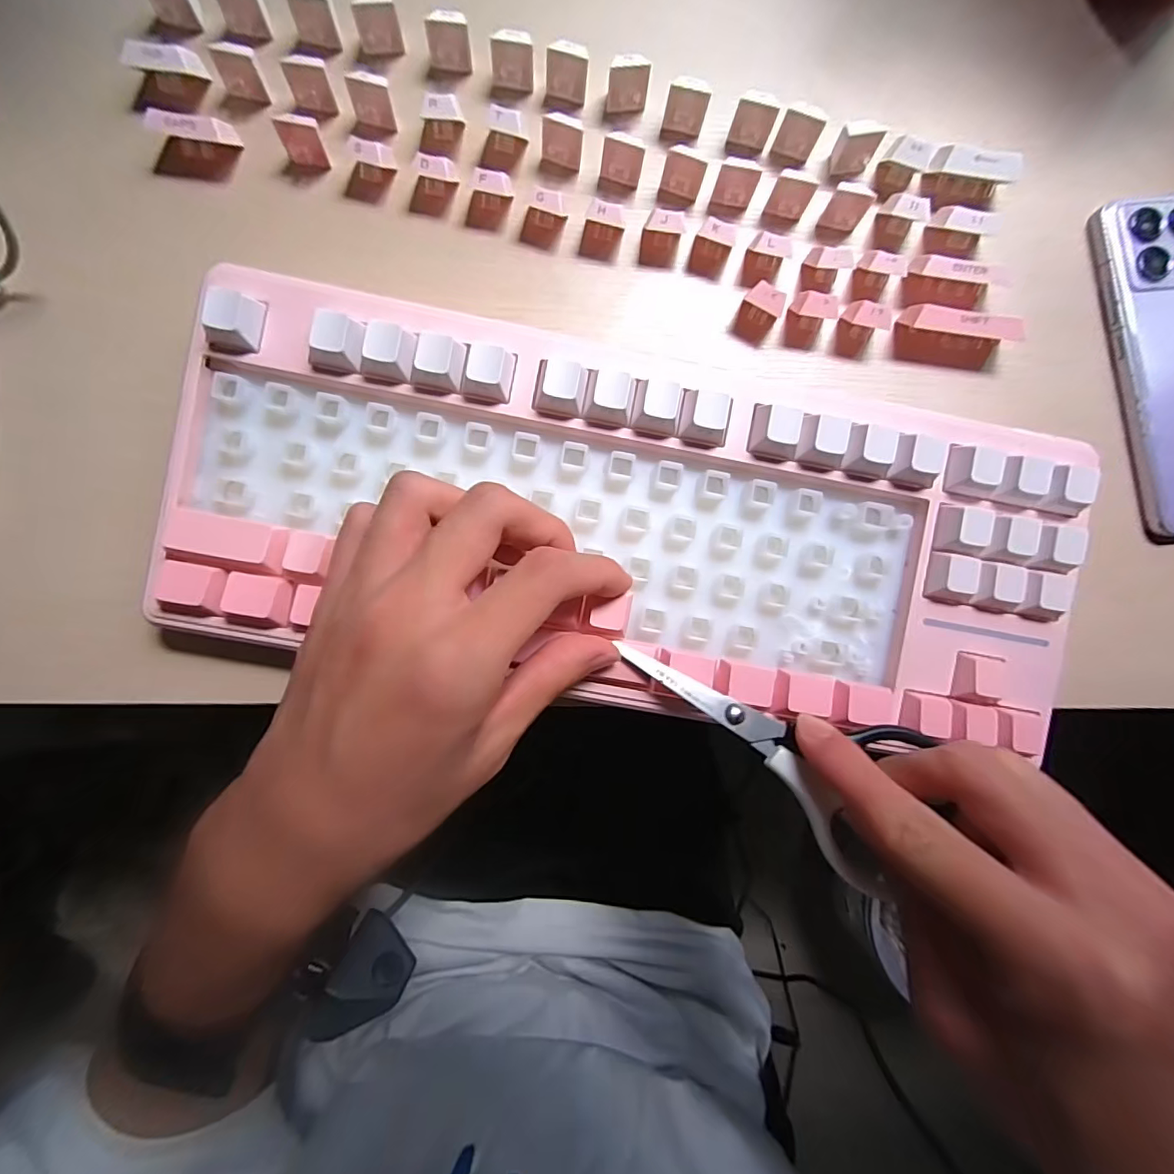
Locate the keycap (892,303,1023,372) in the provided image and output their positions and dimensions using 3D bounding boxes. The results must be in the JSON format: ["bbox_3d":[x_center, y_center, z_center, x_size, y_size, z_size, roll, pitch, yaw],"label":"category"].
[{"bbox_3d":[0.166,-0.112,0.230,0.048,0.016,0.018,10,85,-4],"label":"keycap"}]

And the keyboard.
[{"bbox_3d":[0.020,-0.023,0.200,0.341,0.032,0.134,12,82,-3],"label":"keyboard"}]

